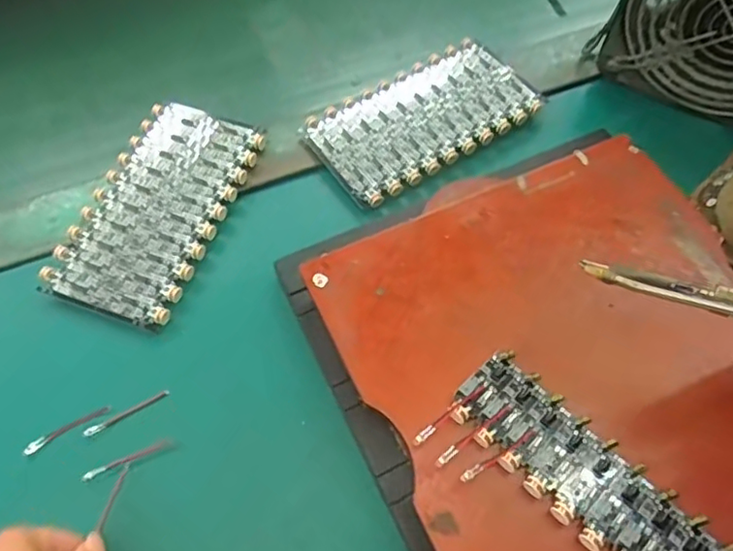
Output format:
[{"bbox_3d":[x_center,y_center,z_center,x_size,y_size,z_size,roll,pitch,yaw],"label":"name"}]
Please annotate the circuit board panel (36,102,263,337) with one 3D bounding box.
[{"bbox_3d":[-0.139,-0.047,0.405,0.088,0.013,0.161,16,60,11],"label":"circuit board panel"}]

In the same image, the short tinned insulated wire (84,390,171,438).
[{"bbox_3d":[-0.135,0.077,0.340,0.047,0.004,0.005,-30,64,-16],"label":"short tinned insulated wire"}]

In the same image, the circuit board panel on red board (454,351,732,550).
[{"bbox_3d":[0.109,0.100,0.280,0.047,0.010,0.154,-39,67,-20],"label":"circuit board panel on red board"}]

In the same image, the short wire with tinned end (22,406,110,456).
[{"bbox_3d":[-0.166,0.085,0.335,0.048,0.004,0.007,-29,64,-16],"label":"short wire with tinned end"}]

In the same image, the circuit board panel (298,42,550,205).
[{"bbox_3d":[0.040,-0.114,0.441,0.159,0.020,0.091,-32,62,-17],"label":"circuit board panel"}]

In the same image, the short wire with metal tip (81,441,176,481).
[{"bbox_3d":[-0.129,0.099,0.327,0.049,0.004,0.005,-19,62,-11],"label":"short wire with metal tip"}]

